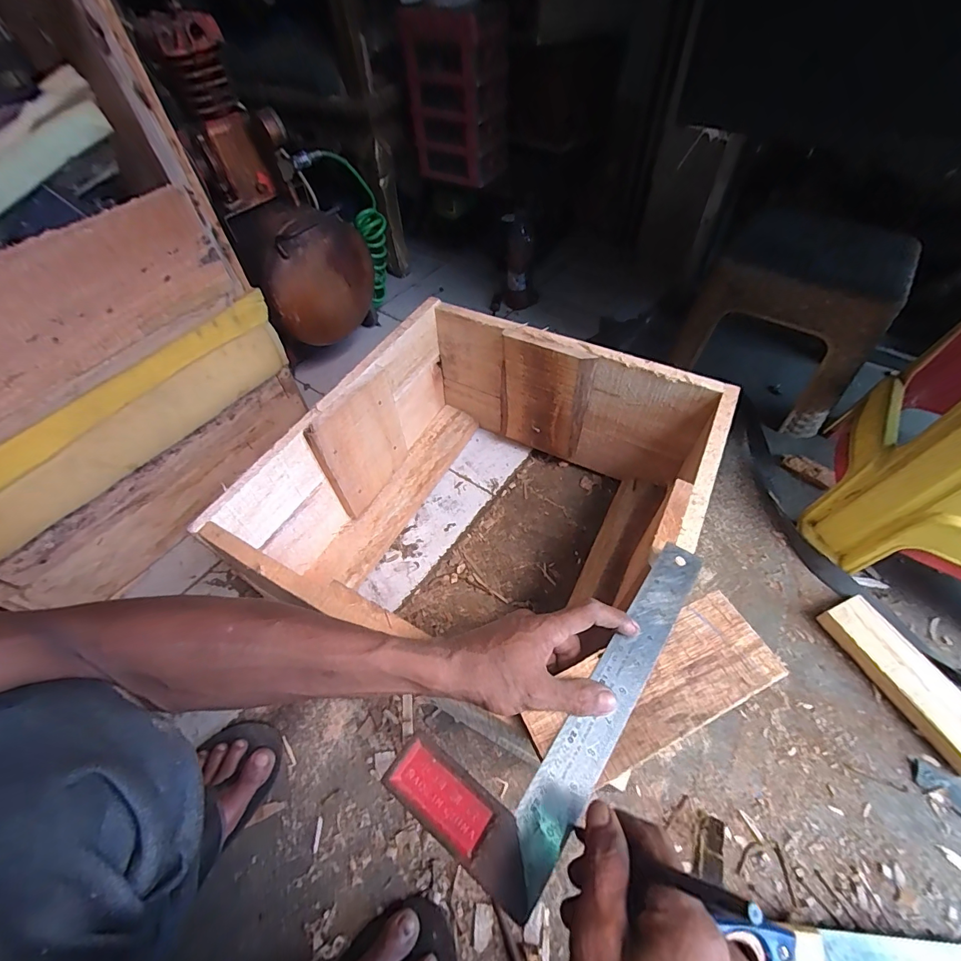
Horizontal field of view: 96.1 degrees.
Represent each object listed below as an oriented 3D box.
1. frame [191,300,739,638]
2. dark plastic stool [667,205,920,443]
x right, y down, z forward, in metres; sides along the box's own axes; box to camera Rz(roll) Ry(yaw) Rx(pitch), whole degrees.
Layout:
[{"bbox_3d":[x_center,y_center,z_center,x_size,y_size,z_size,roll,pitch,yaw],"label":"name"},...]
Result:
[{"bbox_3d":[0.020,0.040,0.615,0.480,0.264,0.481,21,56,19],"label":"frame"},{"bbox_3d":[0.602,-0.316,0.851,0.290,0.282,0.295,33,61,24],"label":"dark plastic stool"}]

